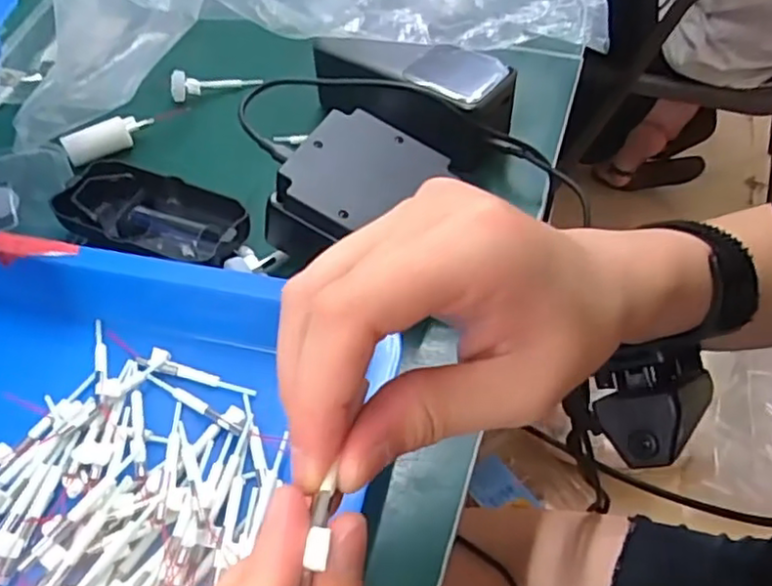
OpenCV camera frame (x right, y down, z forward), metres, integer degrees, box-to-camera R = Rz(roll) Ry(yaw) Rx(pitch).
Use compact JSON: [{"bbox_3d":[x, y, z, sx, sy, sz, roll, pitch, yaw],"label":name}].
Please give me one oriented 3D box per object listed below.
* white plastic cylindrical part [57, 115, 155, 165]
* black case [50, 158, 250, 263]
[{"bbox_3d":[-0.184,-0.105,0.434,0.057,0.014,0.015,-28,56,-21],"label":"white plastic cylindrical part"},{"bbox_3d":[-0.133,-0.043,0.373,0.106,0.022,0.052,14,52,11],"label":"black case"}]

